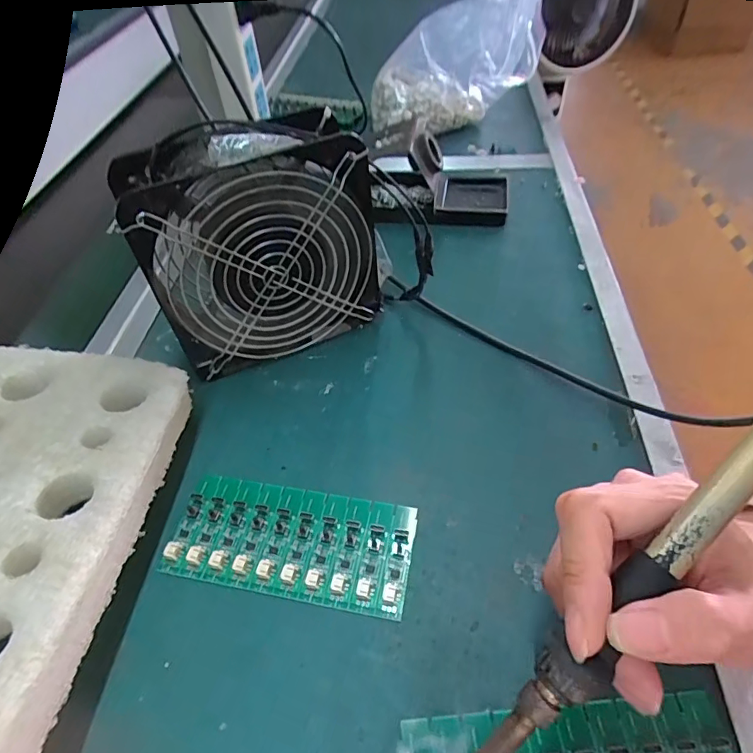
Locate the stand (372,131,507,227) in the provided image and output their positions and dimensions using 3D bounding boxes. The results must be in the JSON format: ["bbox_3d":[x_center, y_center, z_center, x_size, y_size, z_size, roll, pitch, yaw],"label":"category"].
[{"bbox_3d":[0.062,-0.202,0.487,0.135,0.063,0.094,7,49,9],"label":"stand"}]

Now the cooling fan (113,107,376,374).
[{"bbox_3d":[-0.079,-0.087,0.344,0.152,0.155,0.069,-26,52,-19],"label":"cooling fan"}]

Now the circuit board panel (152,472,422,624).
[{"bbox_3d":[-0.049,0.091,0.285,0.136,0.007,0.063,8,49,10],"label":"circuit board panel"}]

